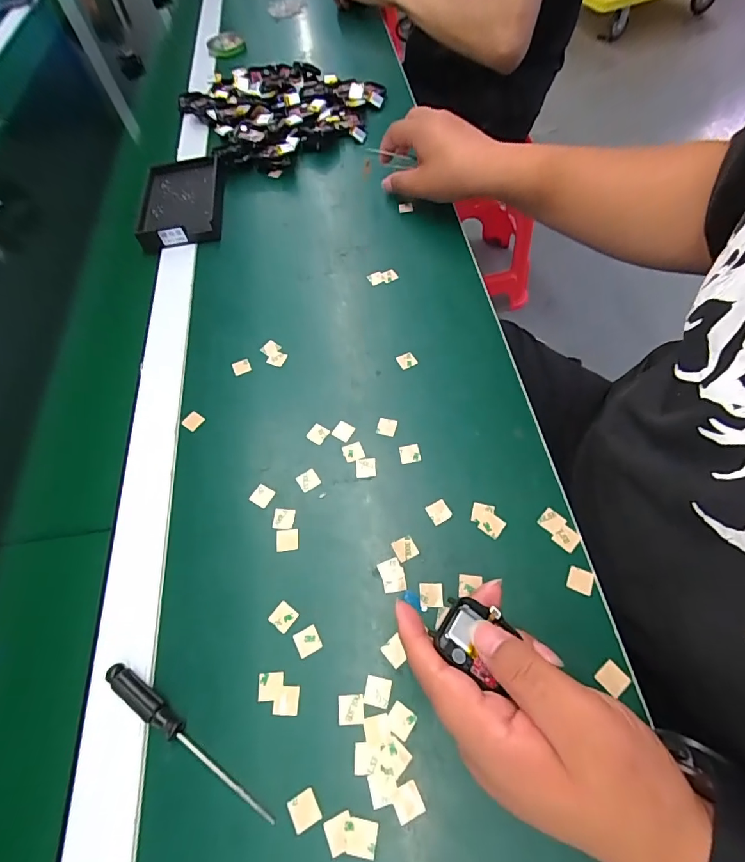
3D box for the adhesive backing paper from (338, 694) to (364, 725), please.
[{"bbox_3d":[-0.013,0.170,0.266,0.016,0.004,0.016,-4,60,0],"label":"adhesive backing paper"}]

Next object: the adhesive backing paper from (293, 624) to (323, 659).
[{"bbox_3d":[-0.043,0.138,0.287,0.016,0.004,0.016,-27,59,-12],"label":"adhesive backing paper"}]

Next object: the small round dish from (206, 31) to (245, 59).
[{"bbox_3d":[-0.255,-0.673,0.761,0.064,0.018,0.077,-17,61,-6],"label":"small round dish"}]

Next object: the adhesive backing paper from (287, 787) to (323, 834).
[{"bbox_3d":[-0.038,0.212,0.244,0.015,0.004,0.016,-26,56,-15],"label":"adhesive backing paper"}]

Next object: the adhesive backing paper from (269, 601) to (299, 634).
[{"bbox_3d":[-0.060,0.126,0.296,0.015,0.004,0.015,33,69,21],"label":"adhesive backing paper"}]

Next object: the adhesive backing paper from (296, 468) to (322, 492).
[{"bbox_3d":[-0.051,0.038,0.342,0.016,0.004,0.017,-31,63,-14],"label":"adhesive backing paper"}]

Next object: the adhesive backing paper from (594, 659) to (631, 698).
[{"bbox_3d":[0.145,0.149,0.263,0.015,0.004,0.015,-41,56,-14],"label":"adhesive backing paper"}]

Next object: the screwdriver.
[{"bbox_3d":[-0.110,0.182,0.260,0.129,0.011,0.013,27,65,18],"label":"screwdriver"}]

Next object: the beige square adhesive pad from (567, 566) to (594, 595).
[{"bbox_3d":[0.139,0.100,0.293,0.015,0.004,0.016,16,65,19],"label":"beige square adhesive pad"}]

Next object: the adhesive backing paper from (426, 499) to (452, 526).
[{"bbox_3d":[0.049,0.060,0.324,0.016,0.004,0.016,-28,62,-10],"label":"adhesive backing paper"}]

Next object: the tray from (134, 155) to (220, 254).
[{"bbox_3d":[-0.228,-0.276,0.525,0.093,0.025,0.142,-10,60,-2],"label":"tray"}]

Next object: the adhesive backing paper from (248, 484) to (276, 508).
[{"bbox_3d":[-0.086,0.050,0.340,0.016,0.004,0.016,26,67,18],"label":"adhesive backing paper"}]

